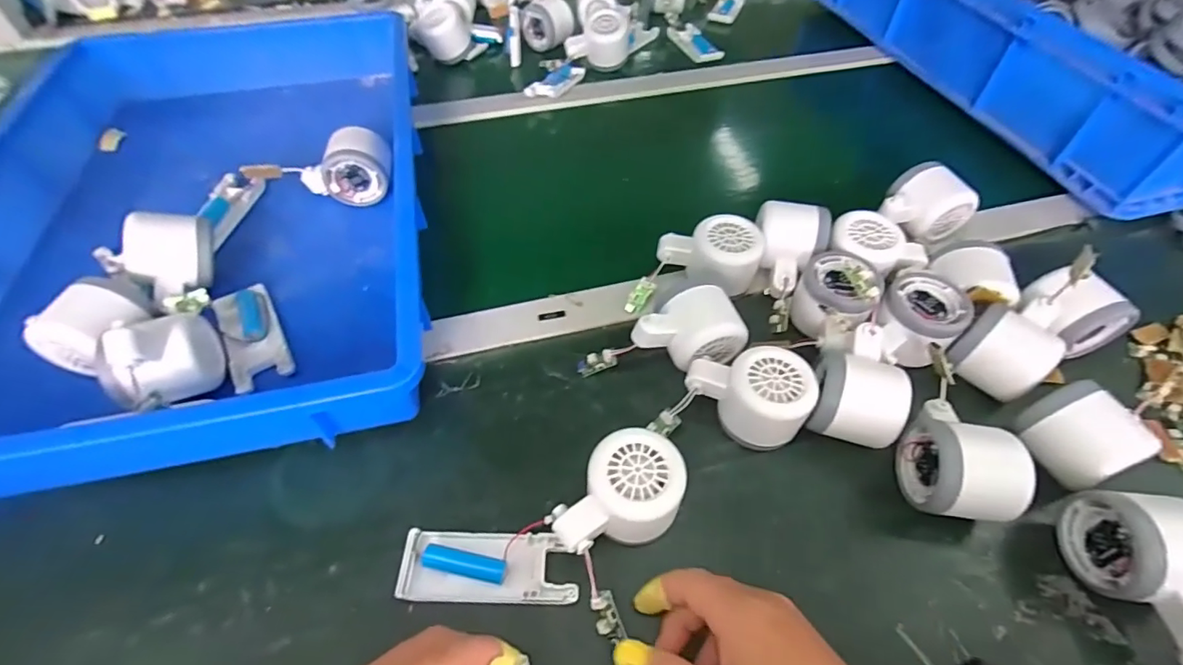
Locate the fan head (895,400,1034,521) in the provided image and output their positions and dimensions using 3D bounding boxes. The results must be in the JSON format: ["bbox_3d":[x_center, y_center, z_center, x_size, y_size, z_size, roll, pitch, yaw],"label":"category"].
[{"bbox_3d":[0.240,0.082,0.346,0.055,0.056,0.082,8,53,6],"label":"fan head"}]

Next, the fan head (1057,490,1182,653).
[{"bbox_3d":[0.322,0.135,0.300,0.051,0.055,0.085,8,53,5],"label":"fan head"}]

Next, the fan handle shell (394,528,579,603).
[{"bbox_3d":[-0.062,0.142,0.320,0.102,0.018,0.040,1,53,0],"label":"fan handle shell"}]

